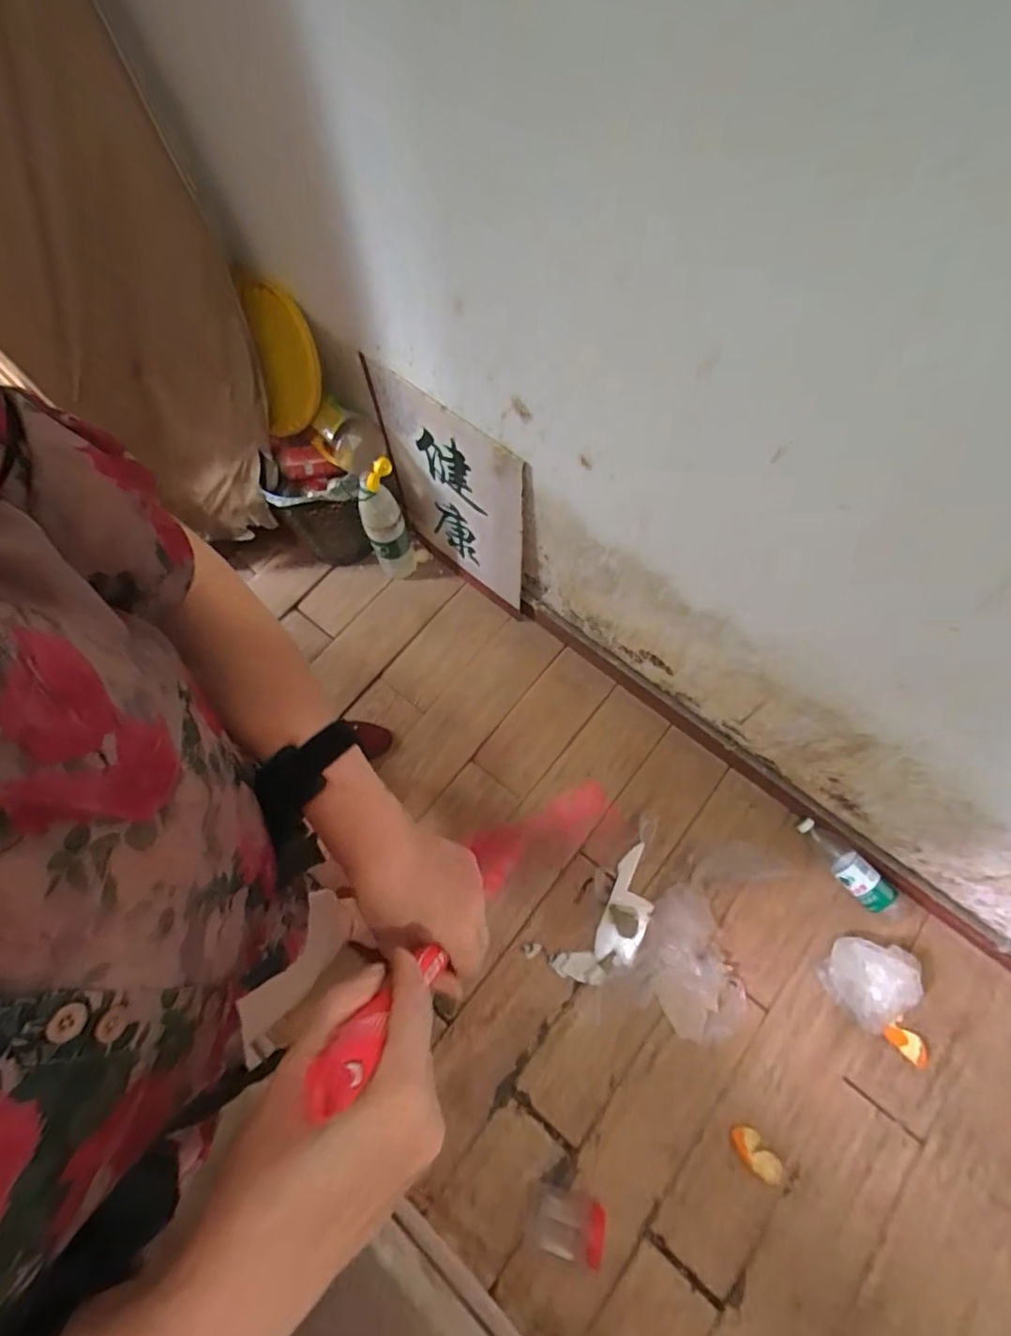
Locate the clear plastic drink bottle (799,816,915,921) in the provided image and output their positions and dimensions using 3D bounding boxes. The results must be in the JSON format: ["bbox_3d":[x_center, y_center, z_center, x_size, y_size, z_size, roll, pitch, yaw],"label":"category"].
[{"bbox_3d":[0.651,0.387,1.060,0.231,0.052,0.071,40,76,16],"label":"clear plastic drink bottle"}]

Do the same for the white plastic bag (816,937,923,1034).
[{"bbox_3d":[0.652,0.548,1.004,0.145,0.063,0.141,-42,73,-12],"label":"white plastic bag"}]

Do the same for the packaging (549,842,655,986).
[{"bbox_3d":[0.214,0.485,1.084,0.107,0.016,0.273,36,75,15],"label":"packaging"}]

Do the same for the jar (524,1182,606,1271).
[{"bbox_3d":[0.092,0.866,0.877,0.120,0.068,0.065,12,70,7],"label":"jar"}]

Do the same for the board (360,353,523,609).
[{"bbox_3d":[-0.104,-0.333,1.117,0.336,0.445,0.019,38,72,15],"label":"board"}]

